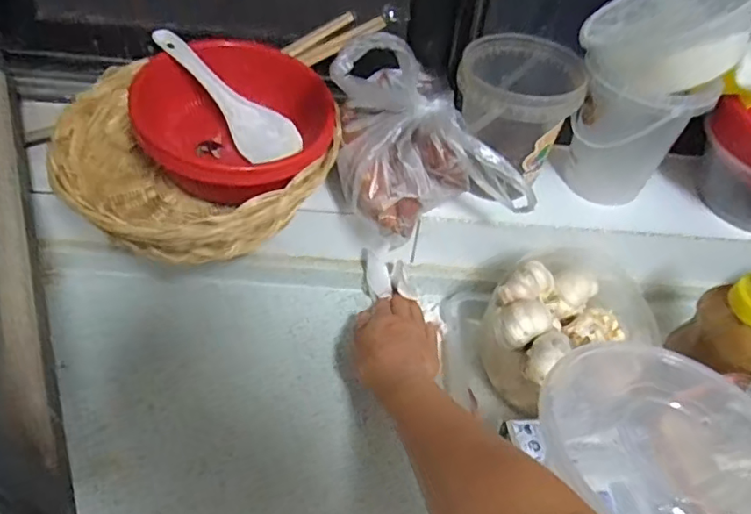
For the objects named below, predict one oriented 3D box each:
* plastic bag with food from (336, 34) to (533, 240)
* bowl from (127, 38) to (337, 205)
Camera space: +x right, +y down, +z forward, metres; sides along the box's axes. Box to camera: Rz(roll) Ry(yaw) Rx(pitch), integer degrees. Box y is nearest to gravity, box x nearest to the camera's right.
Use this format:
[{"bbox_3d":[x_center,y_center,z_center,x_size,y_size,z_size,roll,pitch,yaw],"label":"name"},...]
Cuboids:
[{"bbox_3d":[0.052,-0.123,0.527,0.177,0.155,0.150,4,49,-2],"label":"plastic bag with food"},{"bbox_3d":[-0.135,-0.126,0.547,0.180,0.073,0.180,8,61,-15],"label":"bowl"}]

